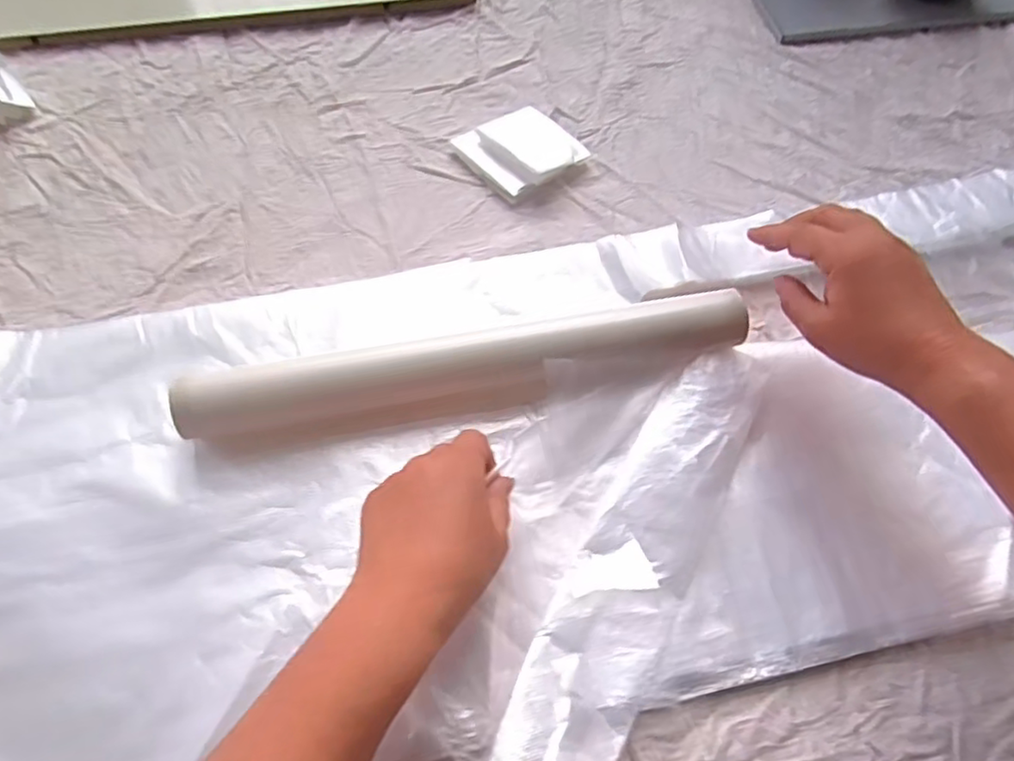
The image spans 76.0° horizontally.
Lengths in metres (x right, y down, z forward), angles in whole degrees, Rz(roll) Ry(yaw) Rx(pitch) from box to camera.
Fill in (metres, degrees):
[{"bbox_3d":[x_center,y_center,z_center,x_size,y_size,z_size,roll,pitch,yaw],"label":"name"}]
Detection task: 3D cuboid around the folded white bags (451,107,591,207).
[{"bbox_3d":[0.013,-0.196,0.543,0.085,0.023,0.082,-32,66,-18],"label":"folded white bags"}]

